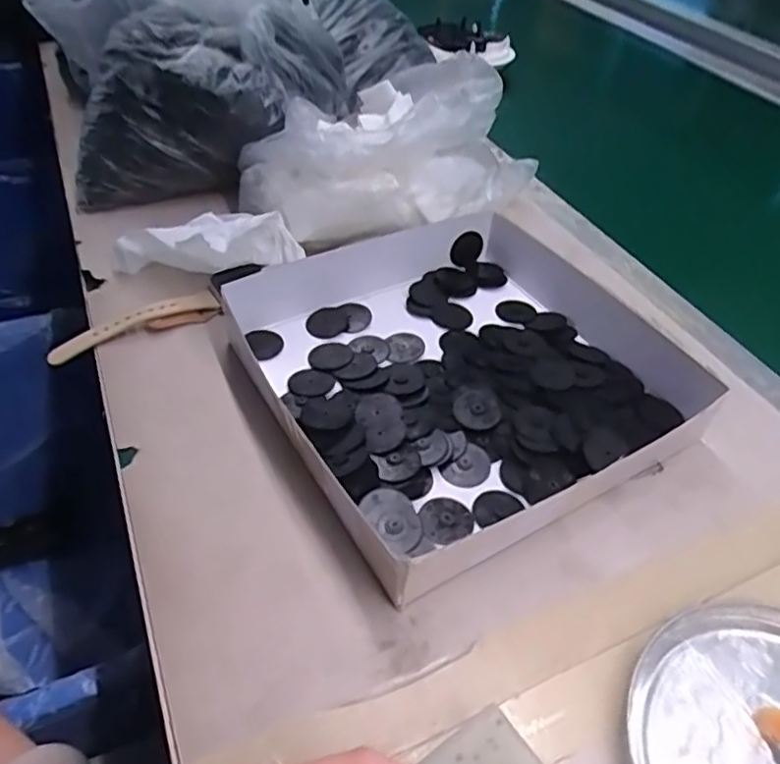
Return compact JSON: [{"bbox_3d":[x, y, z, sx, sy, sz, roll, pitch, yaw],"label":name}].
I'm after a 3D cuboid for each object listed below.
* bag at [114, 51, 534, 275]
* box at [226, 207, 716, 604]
[{"bbox_3d":[-0.031,-0.143,0.442,0.289,0.097,0.122,-31,55,-30],"label":"bag"},{"bbox_3d":[0.042,-0.013,0.367,0.232,0.035,0.217,-23,51,-25],"label":"box"}]

